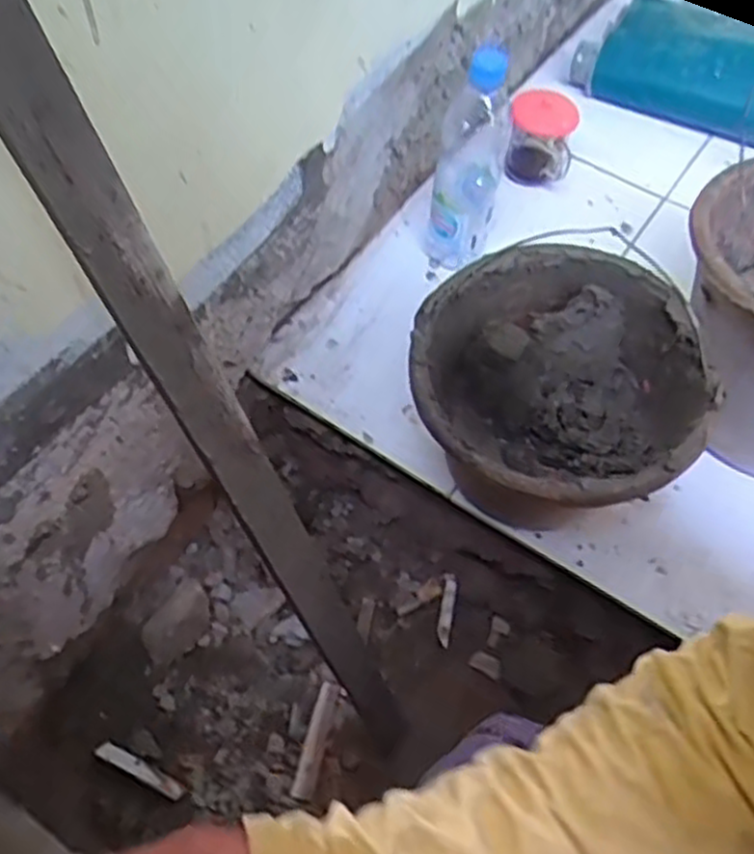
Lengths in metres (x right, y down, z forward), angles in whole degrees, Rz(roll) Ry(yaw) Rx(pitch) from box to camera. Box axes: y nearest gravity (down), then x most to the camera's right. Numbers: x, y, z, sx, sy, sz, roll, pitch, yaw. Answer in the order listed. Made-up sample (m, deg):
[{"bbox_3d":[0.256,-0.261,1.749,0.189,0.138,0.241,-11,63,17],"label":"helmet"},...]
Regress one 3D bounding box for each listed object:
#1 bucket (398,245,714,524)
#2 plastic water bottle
[{"bbox_3d":[0.146,-0.011,0.668,0.223,0.165,0.238,2,57,-2],"label":"bucket"},{"bbox_3d":[0.094,-0.273,0.788,0.064,0.245,0.055,9,57,3],"label":"plastic water bottle"}]

